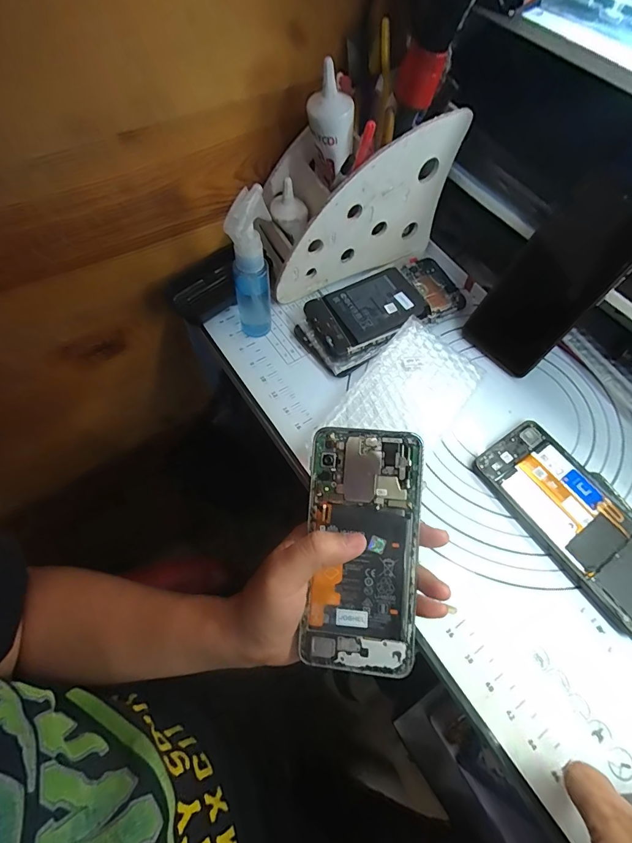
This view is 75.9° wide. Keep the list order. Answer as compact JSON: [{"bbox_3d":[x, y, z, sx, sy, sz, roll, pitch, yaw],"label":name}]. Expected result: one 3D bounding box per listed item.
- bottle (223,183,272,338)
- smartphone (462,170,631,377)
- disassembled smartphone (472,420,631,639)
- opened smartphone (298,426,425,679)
[{"bbox_3d":[-0.054,-0.126,0.344,0.036,0.137,0.031,-11,65,-6],"label":"bottle"},{"bbox_3d":[0.201,-0.116,0.344,0.075,0.158,0.009,44,40,13],"label":"smartphone"},{"bbox_3d":[0.210,0.077,0.327,0.075,0.010,0.163,-31,69,-15],"label":"disassembled smartphone"},{"bbox_3d":[0.032,0.086,0.275,0.074,0.004,0.158,3,85,9],"label":"opened smartphone"}]

